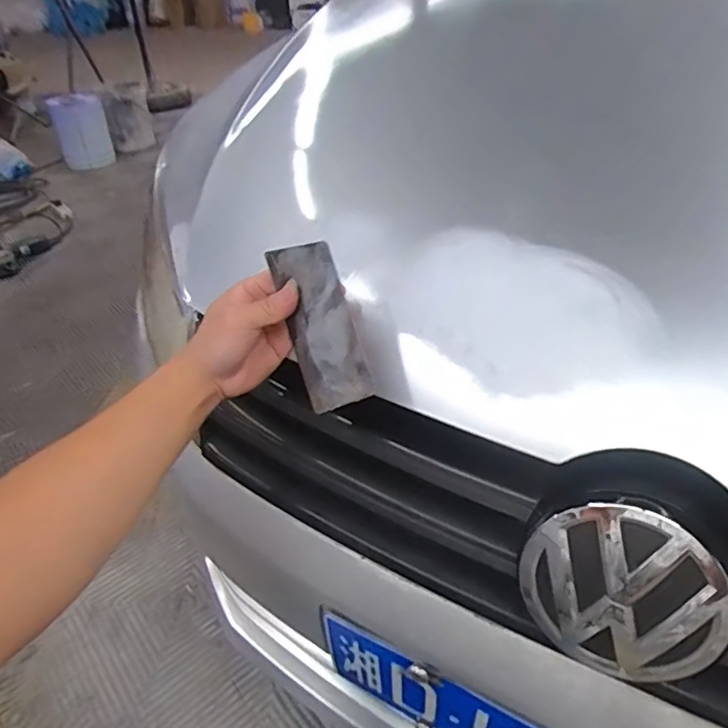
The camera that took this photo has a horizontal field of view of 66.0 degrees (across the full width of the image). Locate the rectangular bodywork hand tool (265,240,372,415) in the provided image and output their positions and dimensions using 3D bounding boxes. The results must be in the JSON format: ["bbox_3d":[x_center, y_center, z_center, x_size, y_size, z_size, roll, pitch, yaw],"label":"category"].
[{"bbox_3d":[-0.034,-0.029,0.415,0.067,0.127,0.005,-19,-2,44],"label":"rectangular bodywork hand tool"}]

